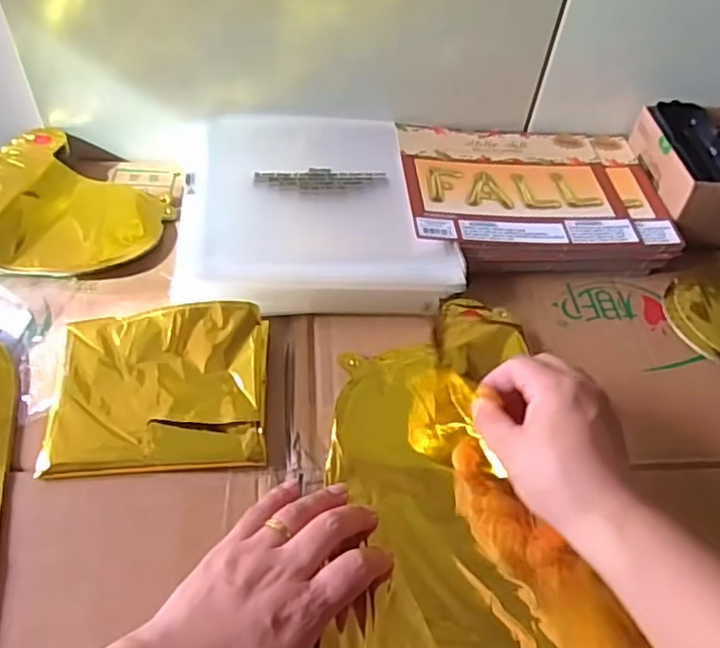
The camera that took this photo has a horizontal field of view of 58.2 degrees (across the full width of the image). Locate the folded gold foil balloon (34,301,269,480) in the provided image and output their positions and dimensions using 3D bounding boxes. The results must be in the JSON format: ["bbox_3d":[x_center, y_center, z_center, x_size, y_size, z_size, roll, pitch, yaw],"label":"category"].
[{"bbox_3d":[-0.133,0.040,0.435,0.136,0.015,0.120,-2,54,-6],"label":"folded gold foil balloon"}]

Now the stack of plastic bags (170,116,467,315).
[{"bbox_3d":[-0.042,-0.104,0.544,0.212,0.032,0.218,-3,54,-7],"label":"stack of plastic bags"}]

